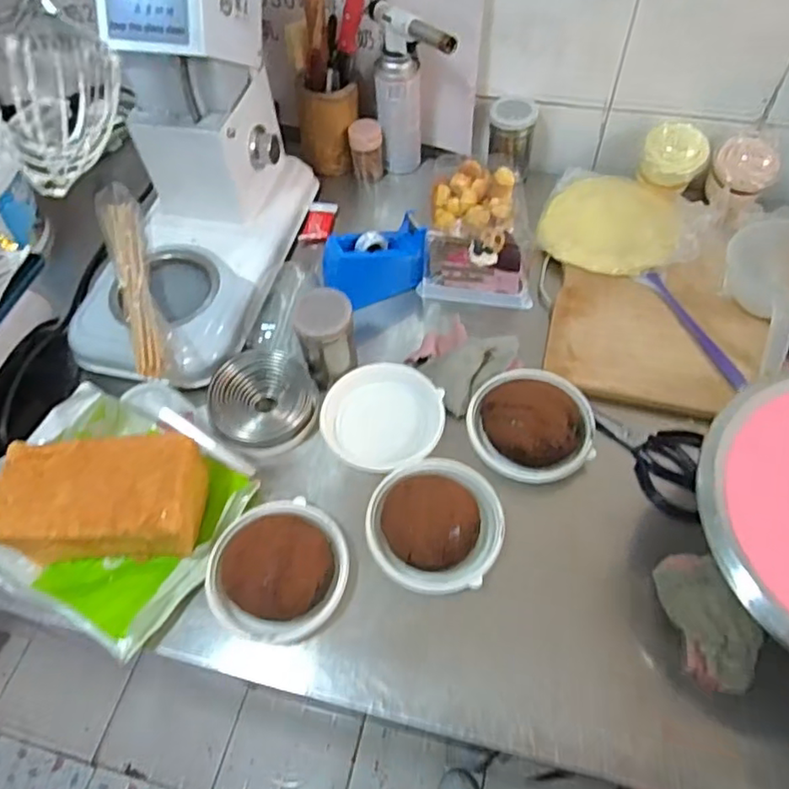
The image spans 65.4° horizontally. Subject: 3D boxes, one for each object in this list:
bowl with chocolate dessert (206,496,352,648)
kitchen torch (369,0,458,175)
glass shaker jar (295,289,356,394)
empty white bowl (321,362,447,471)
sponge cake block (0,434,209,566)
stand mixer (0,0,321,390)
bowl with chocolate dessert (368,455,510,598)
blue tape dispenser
[{"bbox_3d":[-0.117,0.169,0.607,0.138,0.059,0.135,-1,56,2],"label":"bowl with chocolate dessert"},{"bbox_3d":[0.020,-0.410,0.881,0.068,0.241,0.141,-19,57,-10],"label":"kitchen torch"},{"bbox_3d":[-0.079,-0.069,0.707,0.065,0.106,0.054,-24,58,-13],"label":"glass shaker jar"},{"bbox_3d":[-0.015,0.024,0.711,0.138,0.027,0.126,-1,56,2],"label":"empty white bowl"},{"bbox_3d":[-0.295,0.108,0.628,0.189,0.088,0.105,-1,56,2],"label":"sponge cake block"},{"bbox_3d":[-0.268,-0.347,0.679,0.212,0.488,0.466,10,57,9],"label":"stand mixer"},{"bbox_3d":[0.040,0.126,0.620,0.135,0.061,0.131,-1,56,2],"label":"bowl with chocolate dessert"},{"bbox_3d":[-0.025,-0.172,0.813,0.139,0.087,0.049,-19,57,-10],"label":"blue tape dispenser"}]

